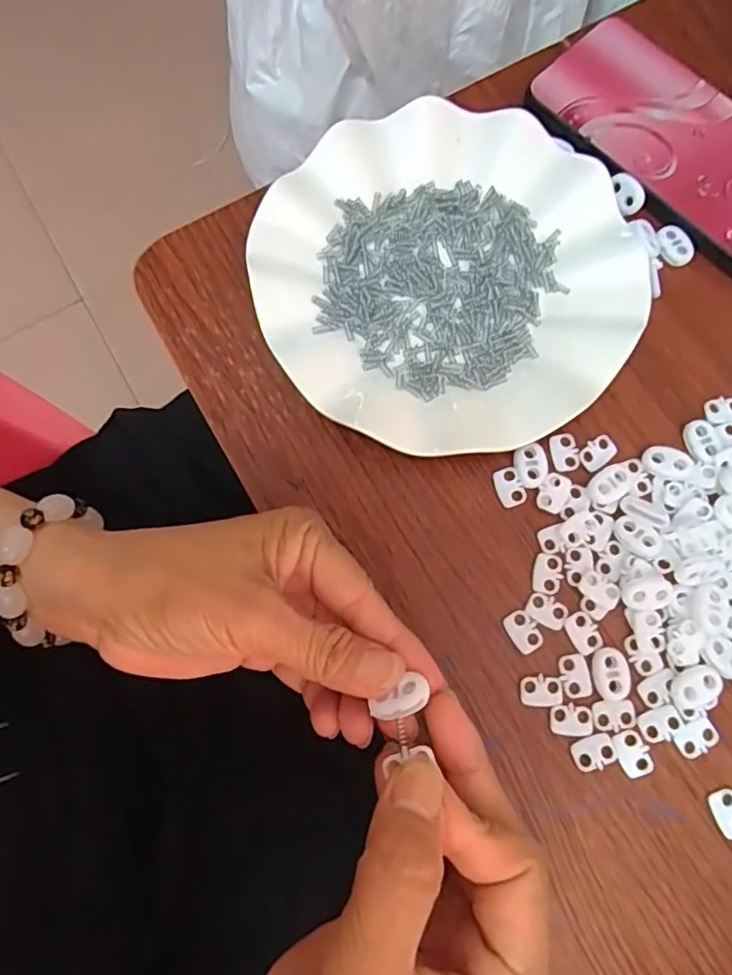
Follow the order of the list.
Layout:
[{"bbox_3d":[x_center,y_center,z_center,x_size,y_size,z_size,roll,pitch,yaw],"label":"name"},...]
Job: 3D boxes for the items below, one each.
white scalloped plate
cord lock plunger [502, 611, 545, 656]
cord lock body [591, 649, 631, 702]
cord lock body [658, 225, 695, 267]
[{"bbox_3d":[0.041,-0.105,0.290,0.179,0.024,0.183,0,78,0],"label":"white scalloped plate"},{"bbox_3d":[0.072,0.066,0.264,0.013,0.004,0.019,-30,80,-6],"label":"cord lock plunger"},{"bbox_3d":[0.110,0.084,0.260,0.015,0.004,0.023,-5,79,-1],"label":"cord lock body"},{"bbox_3d":[0.163,-0.128,0.307,0.016,0.005,0.021,-27,80,-5],"label":"cord lock body"}]

